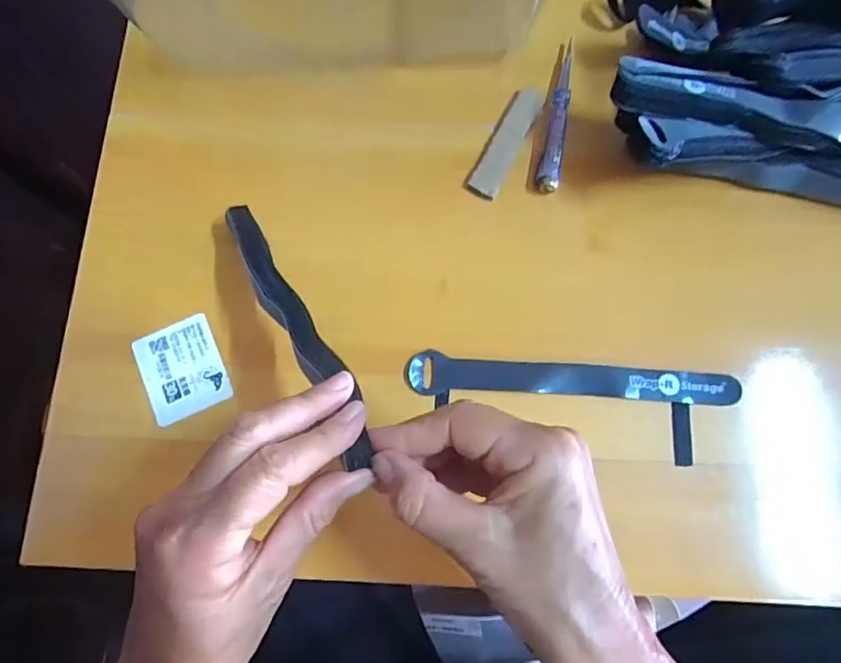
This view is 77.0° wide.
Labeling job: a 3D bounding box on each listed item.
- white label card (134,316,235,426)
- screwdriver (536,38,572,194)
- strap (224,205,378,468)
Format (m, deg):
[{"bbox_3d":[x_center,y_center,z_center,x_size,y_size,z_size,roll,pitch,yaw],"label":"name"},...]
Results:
[{"bbox_3d":[-0.152,0.024,0.337,0.049,0.004,0.060,-23,77,-8],"label":"white label card"},{"bbox_3d":[0.094,-0.147,0.361,0.013,0.014,0.115,10,79,4],"label":"screwdriver"},{"bbox_3d":[-0.070,-0.011,0.283,0.020,0.013,0.194,-33,55,-5],"label":"strap"}]

